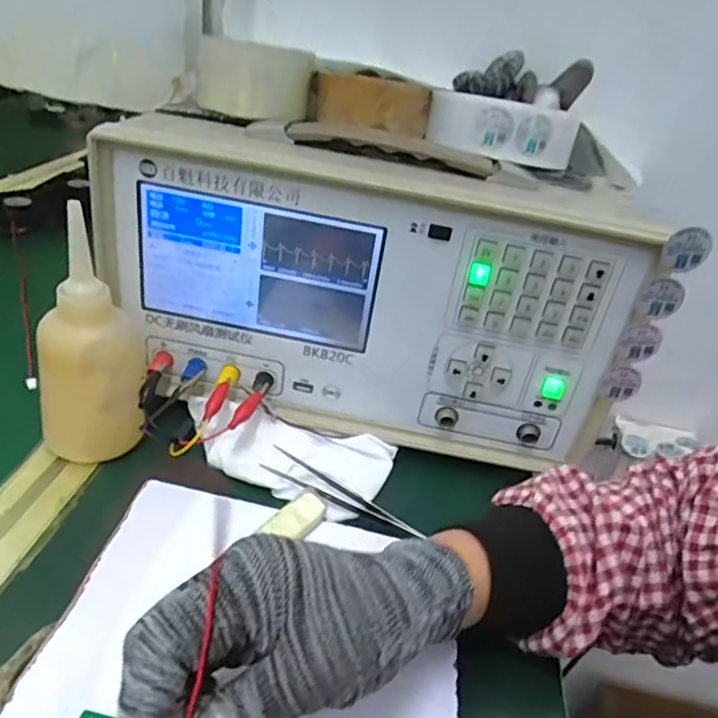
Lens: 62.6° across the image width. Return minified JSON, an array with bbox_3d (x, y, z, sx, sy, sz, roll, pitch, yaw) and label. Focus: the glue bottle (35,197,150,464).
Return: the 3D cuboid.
[{"bbox_3d":[-0.174,-0.010,0.378,0.064,0.150,0.063,-4,33,-17],"label":"glue bottle"}]

